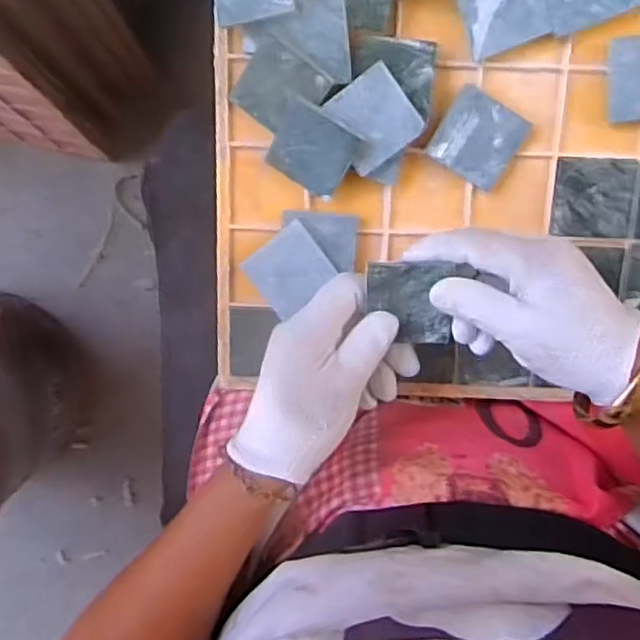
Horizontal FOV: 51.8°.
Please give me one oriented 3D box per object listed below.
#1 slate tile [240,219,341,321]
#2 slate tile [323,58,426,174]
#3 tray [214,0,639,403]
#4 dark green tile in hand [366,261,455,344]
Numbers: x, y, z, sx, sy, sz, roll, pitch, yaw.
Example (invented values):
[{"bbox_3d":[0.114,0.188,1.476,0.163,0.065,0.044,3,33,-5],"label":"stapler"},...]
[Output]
[{"bbox_3d":[-0.021,-0.033,0.433,0.049,0.004,0.044,-38,105,9],"label":"slate tile"},{"bbox_3d":[0.032,-0.122,0.399,0.047,0.007,0.049,-36,96,5],"label":"slate tile"},{"bbox_3d":[0.095,-0.097,0.415,0.322,0.027,0.302,1,108,1],"label":"tray"},{"bbox_3d":[0.050,-0.008,0.370,0.047,0.004,0.050,-2,117,-1],"label":"dark green tile in hand"}]

